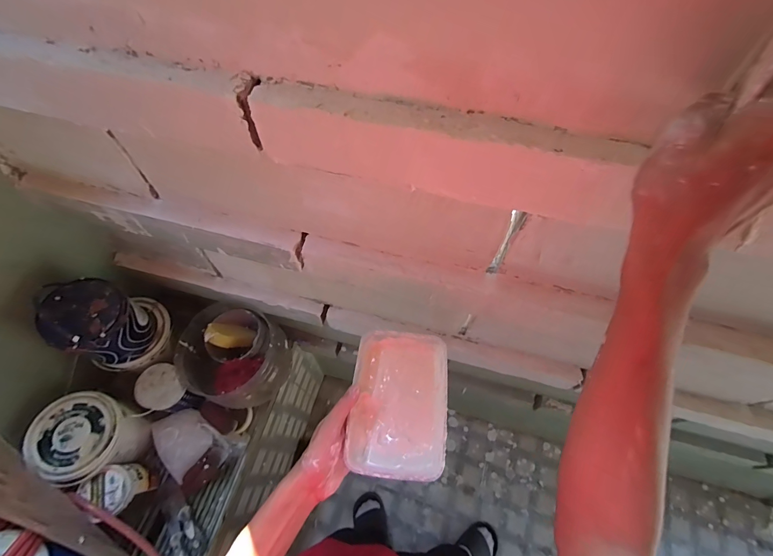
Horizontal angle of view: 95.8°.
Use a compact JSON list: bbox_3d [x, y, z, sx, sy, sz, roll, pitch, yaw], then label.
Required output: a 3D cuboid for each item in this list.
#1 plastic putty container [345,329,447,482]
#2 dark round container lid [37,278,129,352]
[{"bbox_3d":[0.017,0.153,0.437,0.112,0.035,0.166,4,61,2],"label":"plastic putty container"},{"bbox_3d":[-0.623,0.067,0.711,0.130,0.073,0.142,22,63,12],"label":"dark round container lid"}]

